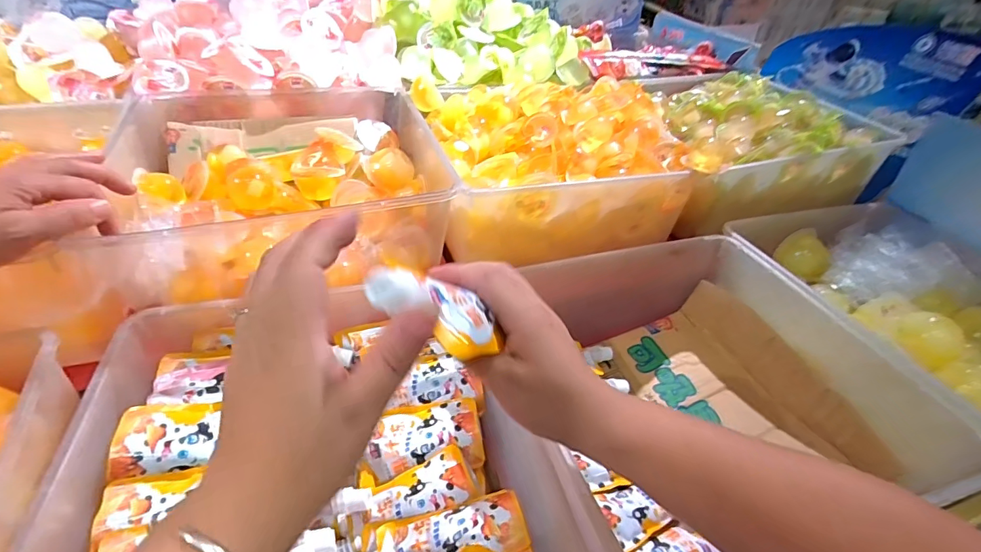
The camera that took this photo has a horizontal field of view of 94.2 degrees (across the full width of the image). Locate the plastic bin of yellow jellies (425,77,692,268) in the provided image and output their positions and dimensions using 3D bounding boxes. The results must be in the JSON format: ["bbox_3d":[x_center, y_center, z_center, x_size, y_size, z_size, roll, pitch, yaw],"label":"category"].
[{"bbox_3d":[0.079,-0.150,0.568,0.284,0.115,0.291,-5,41,-12],"label":"plastic bin of yellow jellies"}]

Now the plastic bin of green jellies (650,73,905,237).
[{"bbox_3d":[0.337,-0.196,0.650,0.335,0.122,0.266,-9,42,-16],"label":"plastic bin of green jellies"}]

